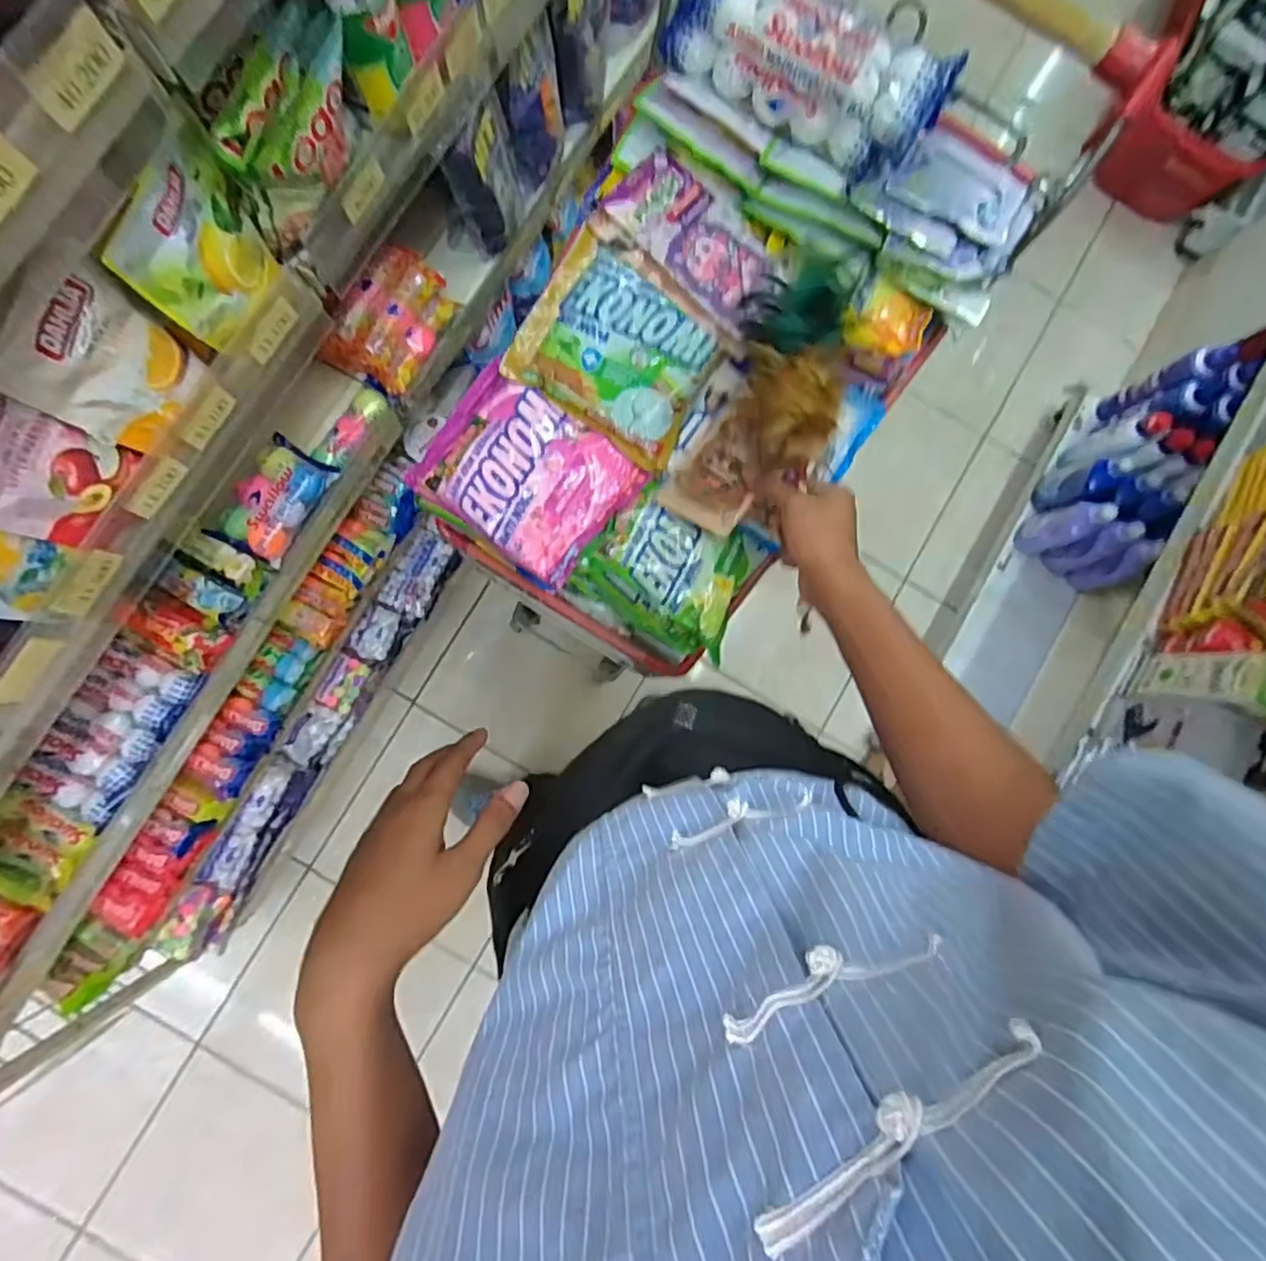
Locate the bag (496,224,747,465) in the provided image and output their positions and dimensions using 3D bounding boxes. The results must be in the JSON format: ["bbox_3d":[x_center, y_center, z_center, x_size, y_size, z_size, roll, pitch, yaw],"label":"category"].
[{"bbox_3d":[-0.010,-0.264,0.596,0.176,0.030,0.156,34,84,0],"label":"bag"}]

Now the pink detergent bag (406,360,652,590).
[{"bbox_3d":[-0.100,-0.143,0.593,0.182,0.029,0.138,35,84,0],"label":"pink detergent bag"}]

